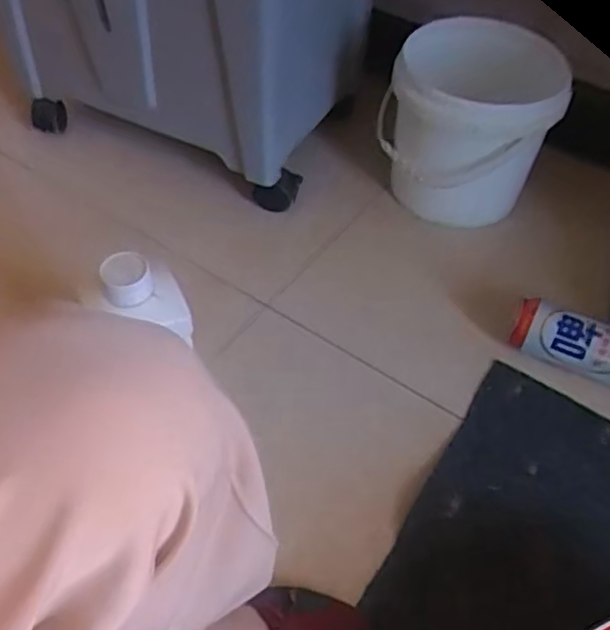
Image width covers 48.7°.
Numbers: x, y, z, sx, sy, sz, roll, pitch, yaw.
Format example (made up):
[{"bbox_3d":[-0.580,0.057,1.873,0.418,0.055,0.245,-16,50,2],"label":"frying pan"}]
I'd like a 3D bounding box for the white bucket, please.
[{"bbox_3d":[0.211,-0.261,0.930,0.203,0.195,0.202,1,51,-1],"label":"white bucket"}]

